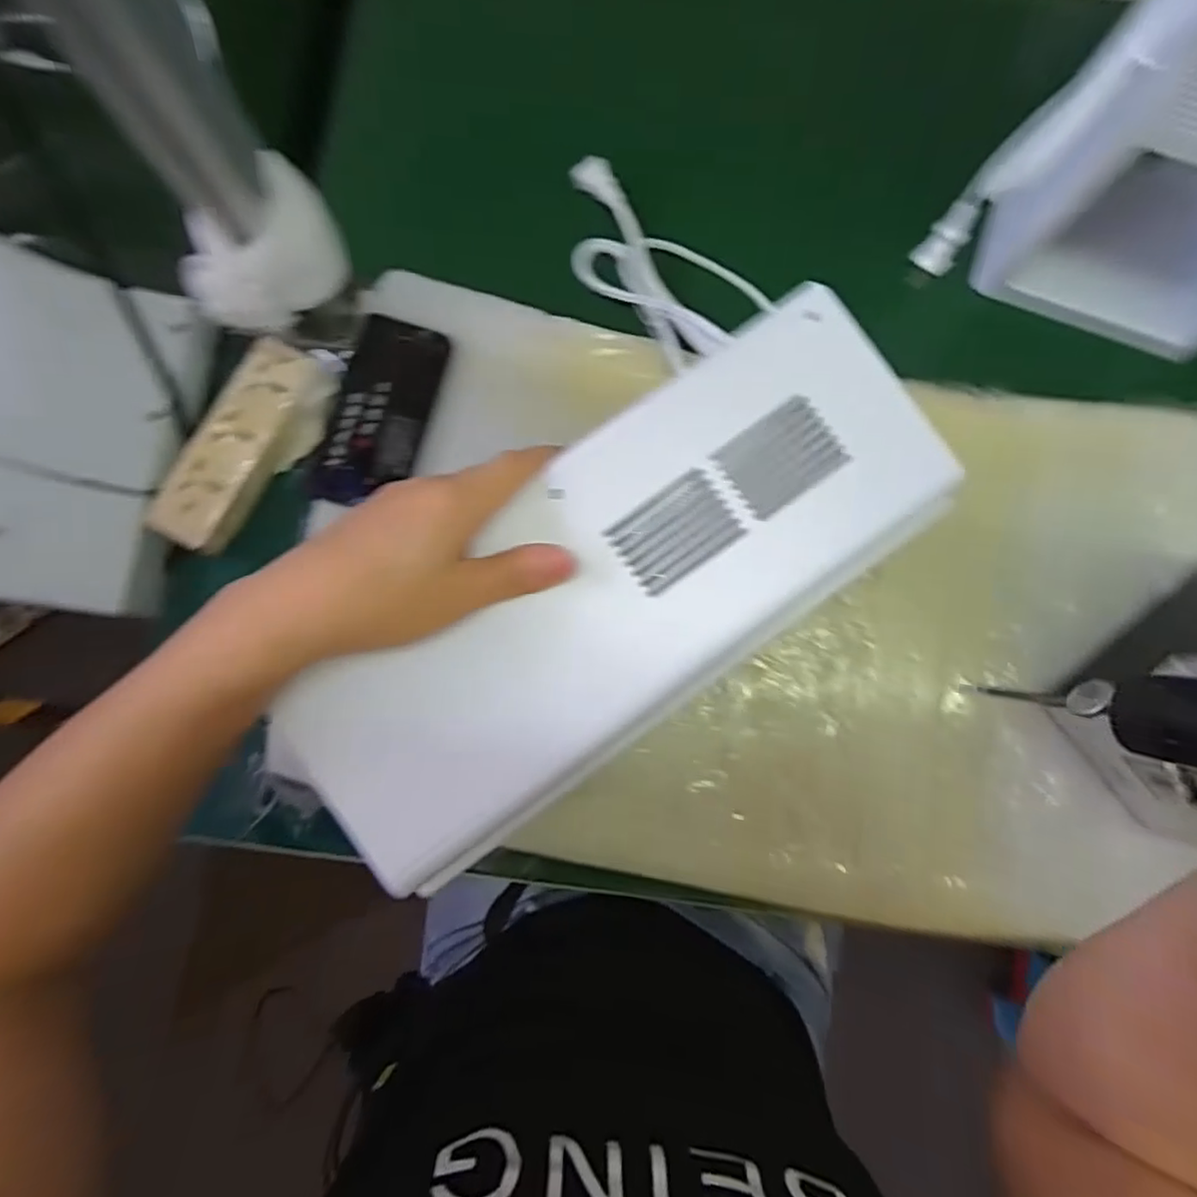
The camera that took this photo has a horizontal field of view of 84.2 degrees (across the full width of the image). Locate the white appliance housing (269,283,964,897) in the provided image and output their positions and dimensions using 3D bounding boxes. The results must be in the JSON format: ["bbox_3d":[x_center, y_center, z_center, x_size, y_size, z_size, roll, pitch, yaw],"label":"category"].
[{"bbox_3d":[0.015,-0.005,0.325,0.341,0.041,0.132,-40,84,-5],"label":"white appliance housing"}]

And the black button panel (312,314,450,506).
[{"bbox_3d":[-0.170,-0.146,0.518,0.072,0.011,0.150,13,82,0],"label":"black button panel"}]

